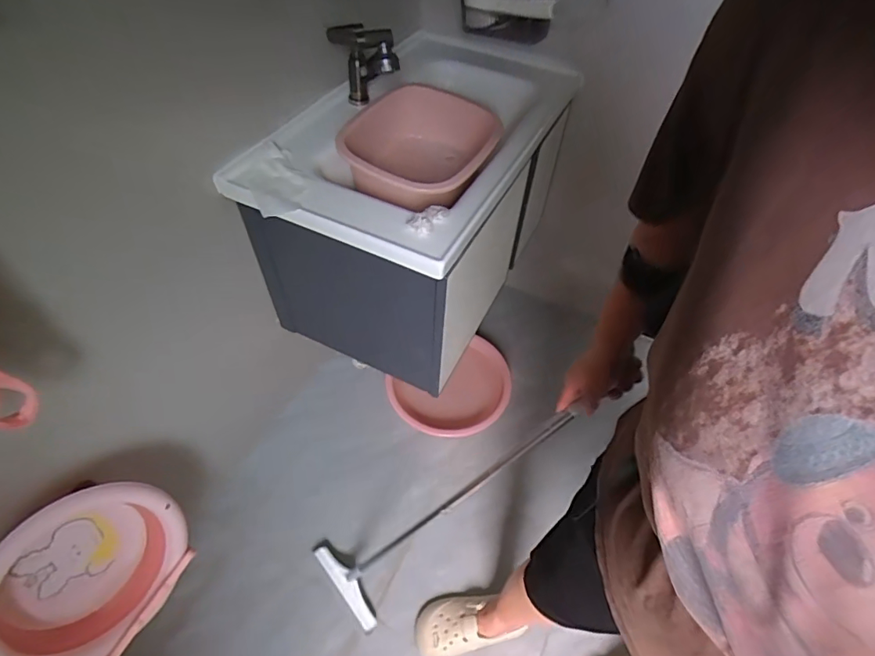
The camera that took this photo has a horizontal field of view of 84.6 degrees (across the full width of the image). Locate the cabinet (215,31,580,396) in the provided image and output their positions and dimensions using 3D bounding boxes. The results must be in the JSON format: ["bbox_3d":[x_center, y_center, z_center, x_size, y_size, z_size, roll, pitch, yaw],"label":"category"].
[{"bbox_3d":[-0.029,-0.320,1.226,0.499,0.474,0.875,22,53,14],"label":"cabinet"}]

